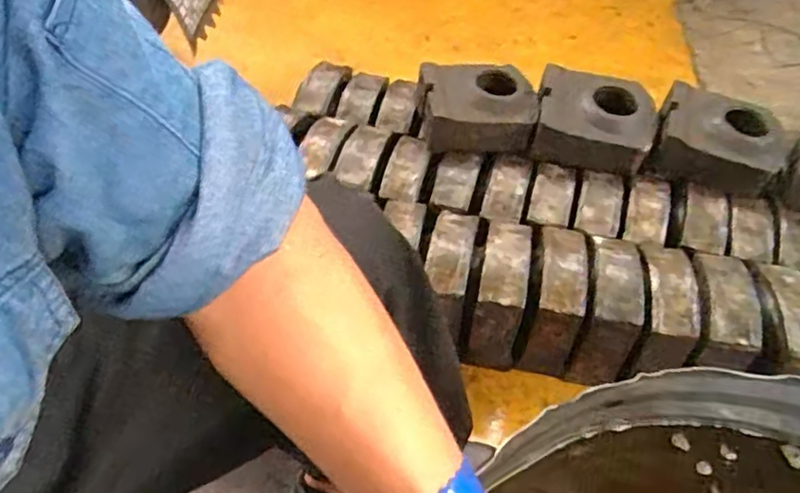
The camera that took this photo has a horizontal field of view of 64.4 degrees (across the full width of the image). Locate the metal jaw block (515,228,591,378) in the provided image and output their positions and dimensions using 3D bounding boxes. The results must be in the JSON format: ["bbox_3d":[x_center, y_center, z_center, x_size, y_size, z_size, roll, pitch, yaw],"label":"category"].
[{"bbox_3d":[0.225,0.079,0.944,0.066,0.166,0.154,10,48,5],"label":"metal jaw block"}]

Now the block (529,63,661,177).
[{"bbox_3d":[0.324,-0.213,1.073,0.191,0.085,0.162,16,49,11],"label":"block"}]

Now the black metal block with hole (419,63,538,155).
[{"bbox_3d":[0.131,-0.234,1.087,0.183,0.095,0.149,-1,48,-4],"label":"black metal block with hole"}]

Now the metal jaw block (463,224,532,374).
[{"bbox_3d":[0.147,0.073,0.949,0.067,0.181,0.154,11,48,6],"label":"metal jaw block"}]

